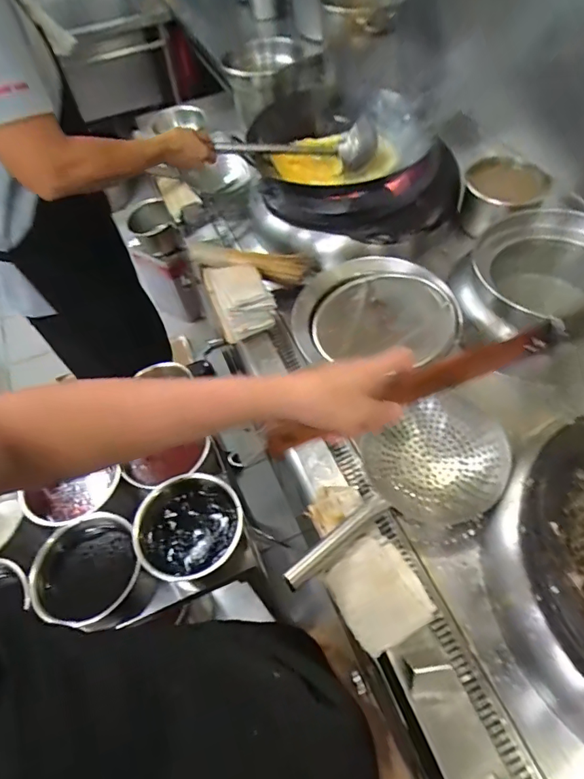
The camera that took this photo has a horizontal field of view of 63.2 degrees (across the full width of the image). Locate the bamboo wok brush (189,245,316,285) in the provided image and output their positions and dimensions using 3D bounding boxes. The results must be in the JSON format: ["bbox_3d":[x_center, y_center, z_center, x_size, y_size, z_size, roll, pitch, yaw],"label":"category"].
[{"bbox_3d":[-0.095,-0.301,1.103,0.280,0.079,0.057,18,59,16],"label":"bamboo wok brush"}]

